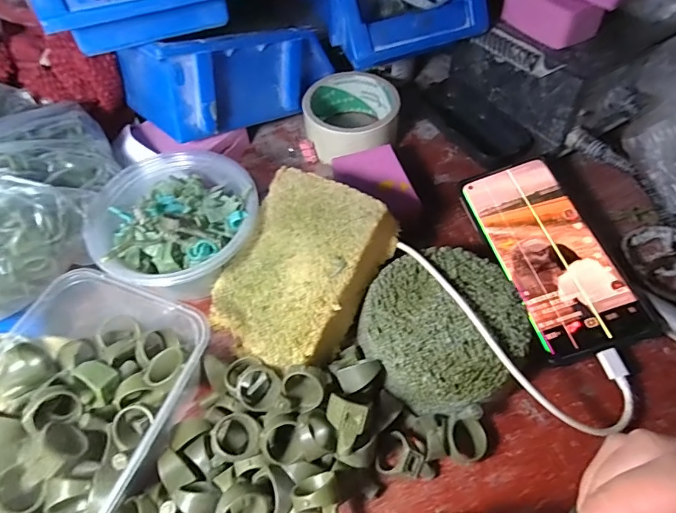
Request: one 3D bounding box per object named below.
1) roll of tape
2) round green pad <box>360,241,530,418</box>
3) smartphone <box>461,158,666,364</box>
[{"bbox_3d":[0.014,-0.128,0.409,0.084,0.044,0.087,-1,57,2],"label":"roll of tape"},{"bbox_3d":[0.067,0.047,0.287,0.097,0.041,0.097,-1,57,2],"label":"round green pad"},{"bbox_3d":[0.157,-0.005,0.325,0.073,0.005,0.157,-21,60,4],"label":"smartphone"}]

